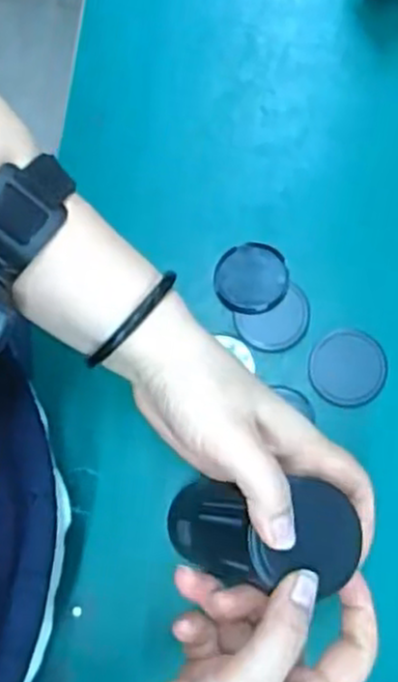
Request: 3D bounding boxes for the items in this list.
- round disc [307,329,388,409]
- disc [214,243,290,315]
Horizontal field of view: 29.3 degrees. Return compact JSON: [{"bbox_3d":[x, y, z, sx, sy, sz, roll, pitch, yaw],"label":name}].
[{"bbox_3d":[0.101,0.019,0.515,0.052,0.008,0.050,-1,78,2],"label":"round disc"},{"bbox_3d":[0.036,-0.043,0.523,0.050,0.004,0.050,0,73,1],"label":"disc"}]

